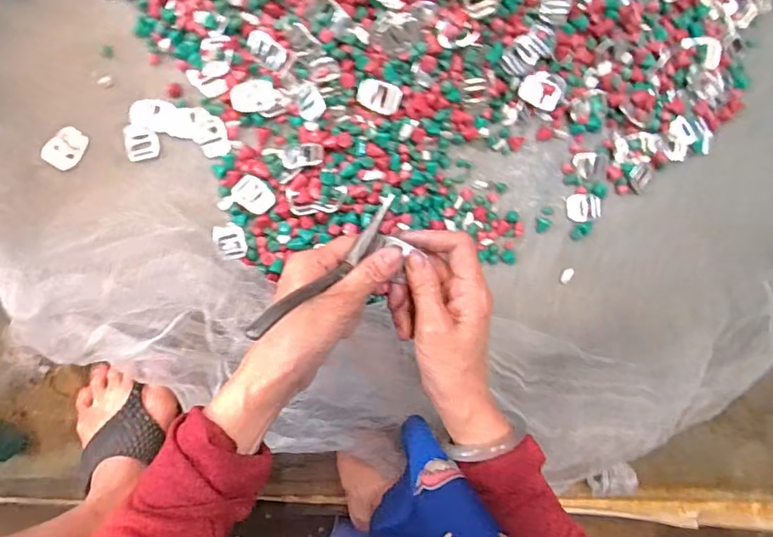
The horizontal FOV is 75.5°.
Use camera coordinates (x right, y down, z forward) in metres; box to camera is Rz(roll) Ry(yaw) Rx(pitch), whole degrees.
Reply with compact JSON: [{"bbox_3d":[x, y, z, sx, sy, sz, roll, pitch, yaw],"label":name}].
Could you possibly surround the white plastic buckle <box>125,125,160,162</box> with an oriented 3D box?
[{"bbox_3d":[-0.245,-0.126,0.500,0.032,0.004,0.035,-11,90,-9],"label":"white plastic buckle"}]

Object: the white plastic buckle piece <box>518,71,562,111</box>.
[{"bbox_3d":[0.159,-0.184,0.513,0.043,0.011,0.034,14,94,-6],"label":"white plastic buckle piece"}]

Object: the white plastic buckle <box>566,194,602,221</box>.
[{"bbox_3d":[0.218,-0.066,0.546,0.041,0.009,0.029,1,96,-4],"label":"white plastic buckle"}]

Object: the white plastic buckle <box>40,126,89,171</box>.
[{"bbox_3d":[-0.317,-0.119,0.494,0.031,0.004,0.042,37,85,-10],"label":"white plastic buckle"}]

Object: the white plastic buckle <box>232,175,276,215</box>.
[{"bbox_3d":[-0.133,-0.074,0.502,0.041,0.004,0.032,34,92,-7],"label":"white plastic buckle"}]

